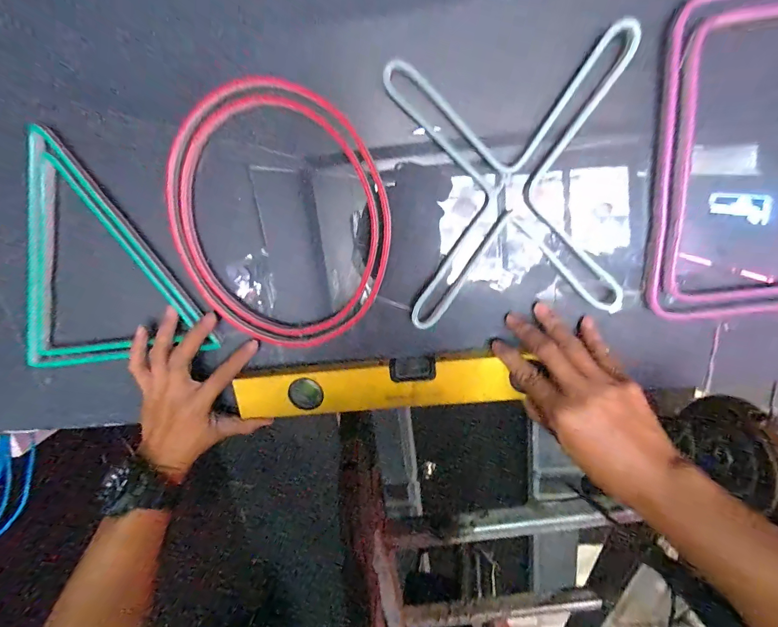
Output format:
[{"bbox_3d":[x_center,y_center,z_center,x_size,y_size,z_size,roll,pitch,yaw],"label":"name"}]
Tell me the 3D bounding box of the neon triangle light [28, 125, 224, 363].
[{"bbox_3d":[-0.297,-0.054,0.368,0.204,0.219,0.023,-5,18,7],"label":"neon triangle light"}]

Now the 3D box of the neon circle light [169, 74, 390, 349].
[{"bbox_3d":[-0.103,-0.083,0.359,0.200,0.244,0.020,-7,18,1],"label":"neon circle light"}]

